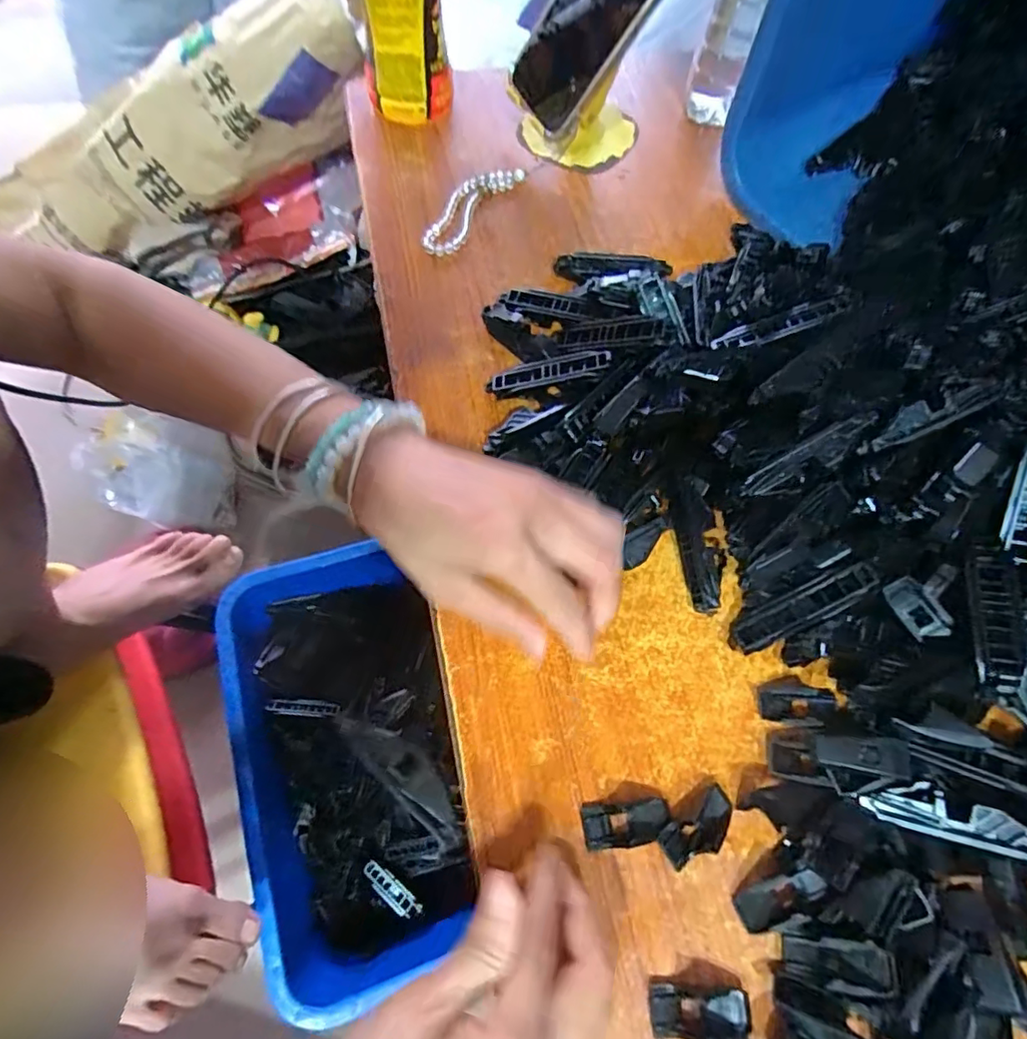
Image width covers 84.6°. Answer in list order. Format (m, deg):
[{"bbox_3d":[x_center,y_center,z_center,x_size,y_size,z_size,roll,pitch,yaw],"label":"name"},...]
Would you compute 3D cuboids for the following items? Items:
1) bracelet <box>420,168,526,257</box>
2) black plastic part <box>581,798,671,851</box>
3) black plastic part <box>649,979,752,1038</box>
[{"bbox_3d":[-0.034,-0.239,0.430,0.035,0.011,0.105,31,69,10],"label":"bracelet"},{"bbox_3d":[0.054,0.144,0.268,0.041,0.009,0.019,-3,67,-4],"label":"black plastic part"},{"bbox_3d":[0.079,0.211,0.240,0.042,0.008,0.020,6,67,0],"label":"black plastic part"}]

